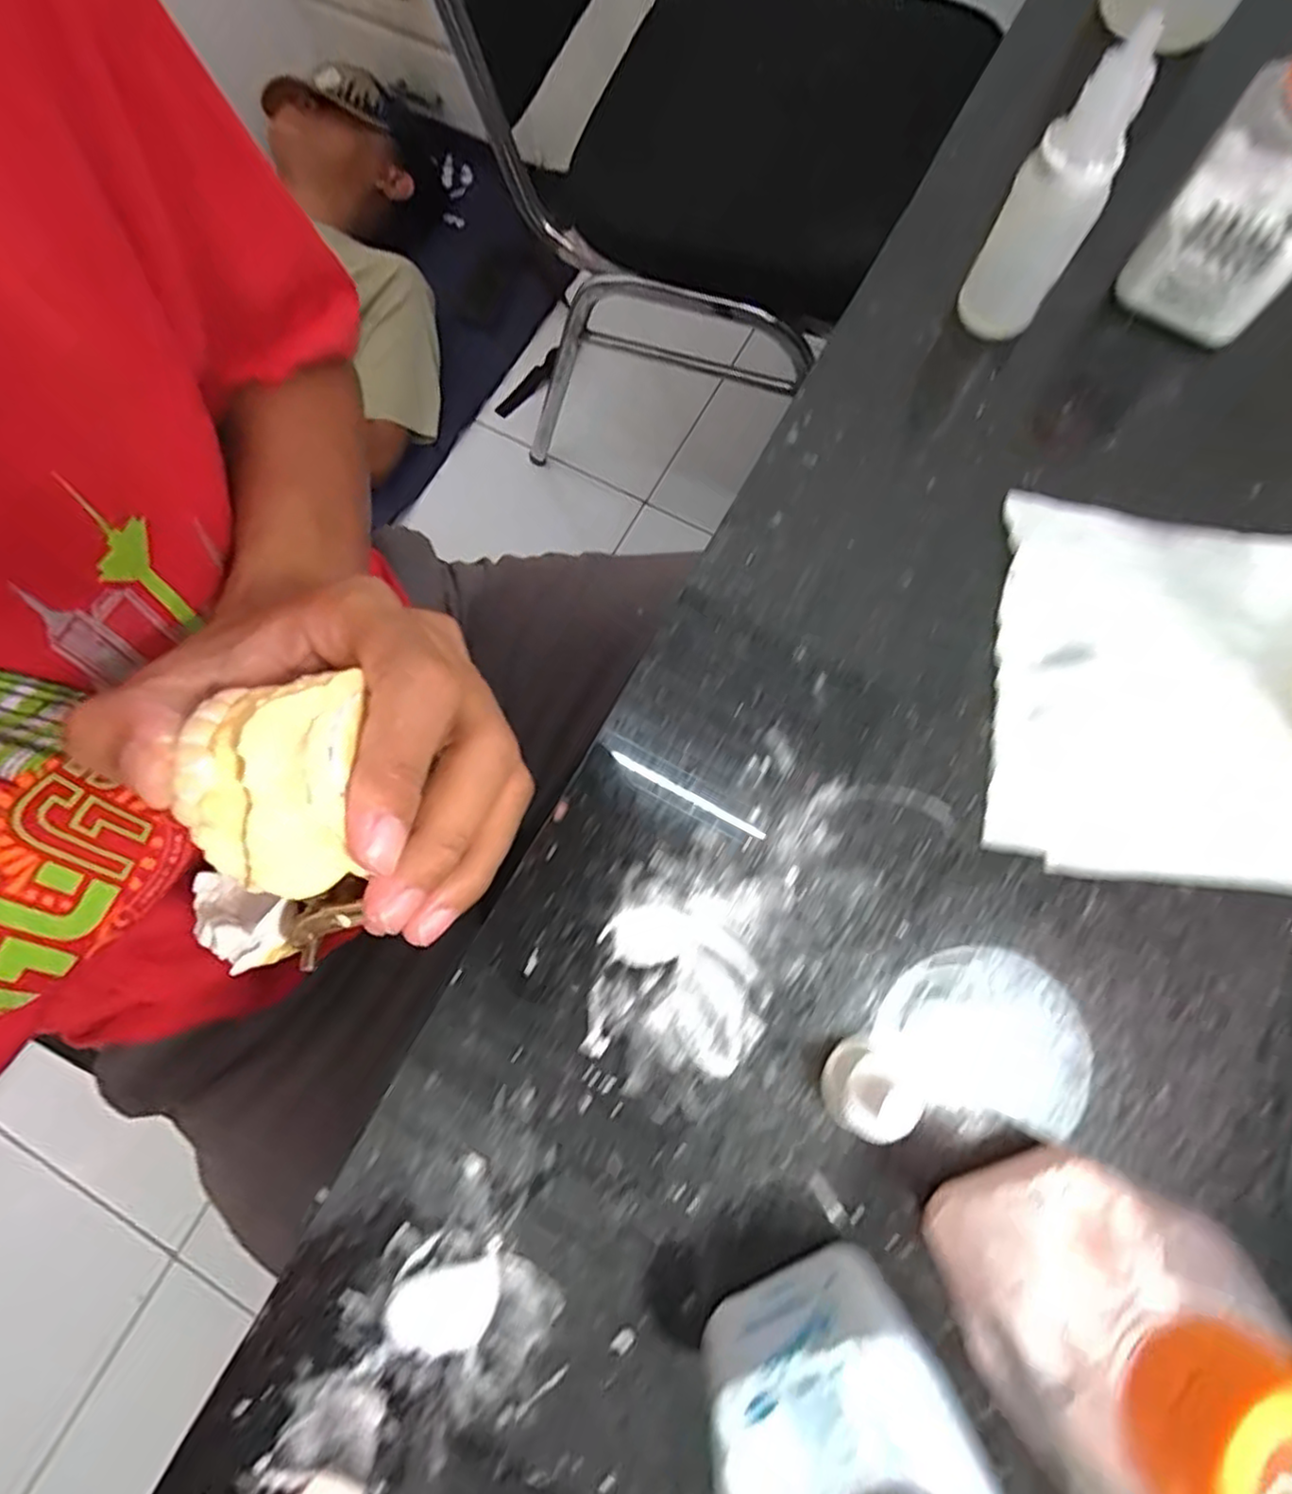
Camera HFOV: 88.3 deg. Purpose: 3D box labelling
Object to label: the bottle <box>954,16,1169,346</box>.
[{"bbox_3d":[0.115,-0.153,0.190,0.025,0.074,0.028,31,77,10],"label":"bottle"}]

